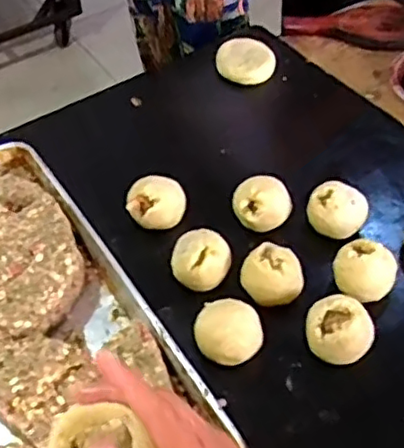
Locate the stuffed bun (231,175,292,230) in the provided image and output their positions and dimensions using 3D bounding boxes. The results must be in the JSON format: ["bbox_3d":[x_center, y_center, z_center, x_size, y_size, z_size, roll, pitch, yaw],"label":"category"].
[{"bbox_3d":[0.082,-0.029,0.858,0.069,0.059,0.064,-23,53,-18],"label":"stuffed bun"}]

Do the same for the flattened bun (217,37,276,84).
[{"bbox_3d":[0.077,-0.287,1.110,0.106,0.035,0.095,2,50,4],"label":"flattened bun"}]

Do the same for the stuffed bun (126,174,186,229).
[{"bbox_3d":[-0.063,-0.033,0.868,0.072,0.038,0.072,-1,49,1],"label":"stuffed bun"}]

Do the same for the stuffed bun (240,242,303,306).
[{"bbox_3d":[0.088,0.063,0.788,0.074,0.043,0.069,-1,49,1],"label":"stuffed bun"}]

